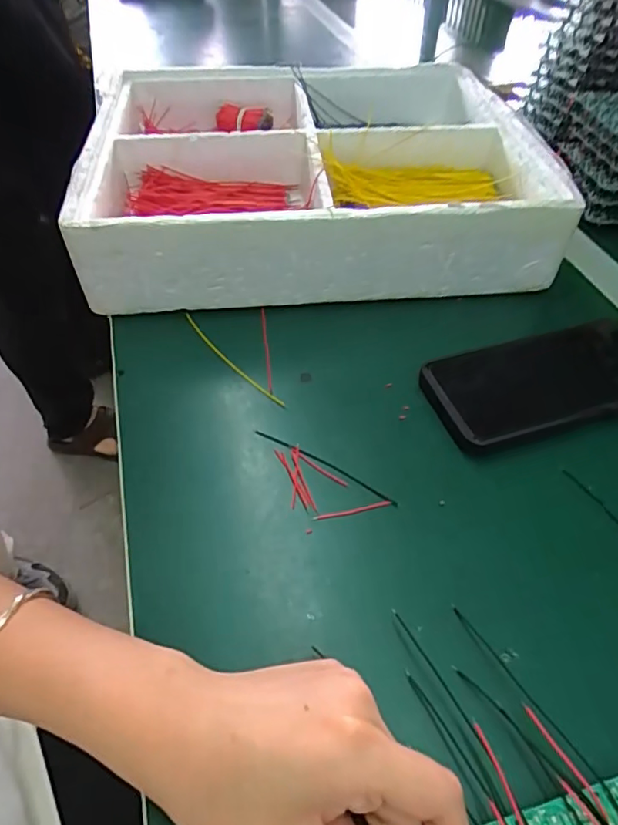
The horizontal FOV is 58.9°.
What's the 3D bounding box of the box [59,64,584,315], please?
[{"bbox_3d":[-0.002,-0.227,0.521,0.375,0.097,0.330,-5,48,-4],"label":"box"}]

